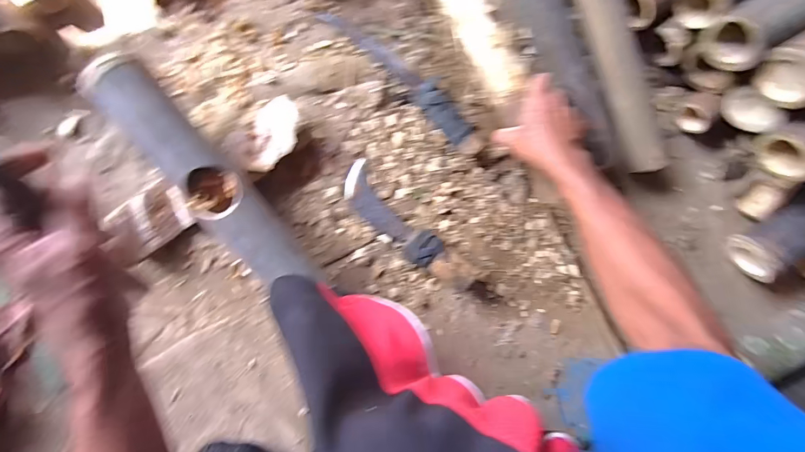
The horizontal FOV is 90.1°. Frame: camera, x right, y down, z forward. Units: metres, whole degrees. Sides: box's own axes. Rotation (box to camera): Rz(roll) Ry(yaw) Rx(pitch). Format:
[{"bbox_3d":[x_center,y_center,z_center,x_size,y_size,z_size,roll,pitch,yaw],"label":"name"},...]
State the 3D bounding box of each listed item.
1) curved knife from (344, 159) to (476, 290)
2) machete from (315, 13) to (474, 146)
[{"bbox_3d":[0.002,0.006,0.594,0.059,0.039,0.240,-44,95,-4],"label":"curved knife"},{"bbox_3d":[-0.005,-0.226,0.585,0.272,0.029,0.046,41,87,-5],"label":"machete"}]

